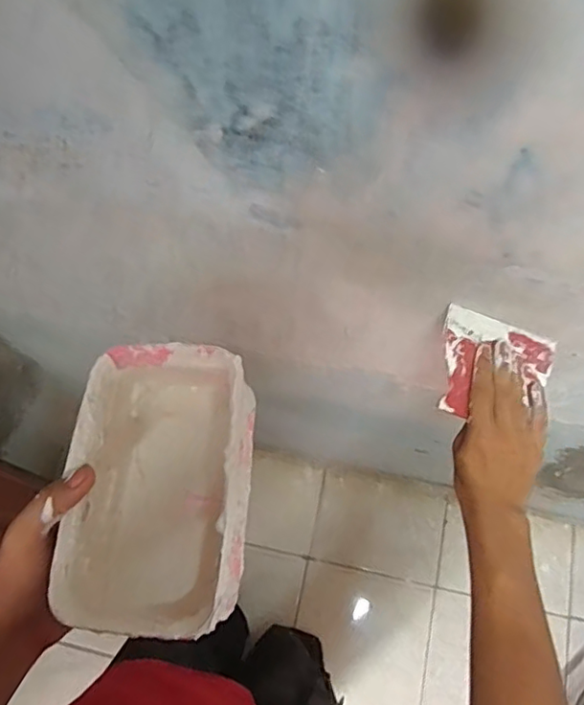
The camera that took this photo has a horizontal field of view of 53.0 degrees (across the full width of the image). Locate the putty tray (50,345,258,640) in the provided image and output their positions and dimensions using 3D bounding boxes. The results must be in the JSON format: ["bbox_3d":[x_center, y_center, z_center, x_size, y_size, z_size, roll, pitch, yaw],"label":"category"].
[{"bbox_3d":[-0.089,0.090,0.405,0.113,0.079,0.178,3,70,3],"label":"putty tray"}]

